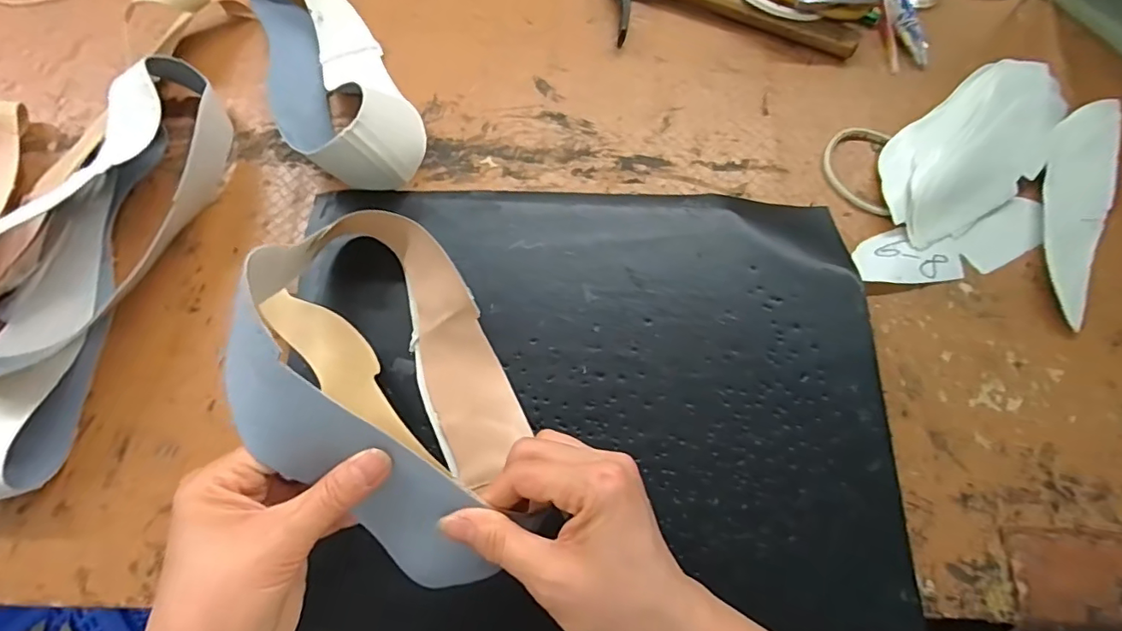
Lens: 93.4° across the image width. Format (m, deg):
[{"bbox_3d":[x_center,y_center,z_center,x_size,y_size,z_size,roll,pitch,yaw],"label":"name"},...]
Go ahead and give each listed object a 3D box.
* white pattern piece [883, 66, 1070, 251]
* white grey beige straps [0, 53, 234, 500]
[{"bbox_3d":[0.359,-0.148,0.455,0.214,0.022,0.097,-36,77,-14],"label":"white pattern piece"},{"bbox_3d":[-0.343,-0.047,0.369,0.118,0.051,0.322,15,71,2],"label":"white grey beige straps"}]

